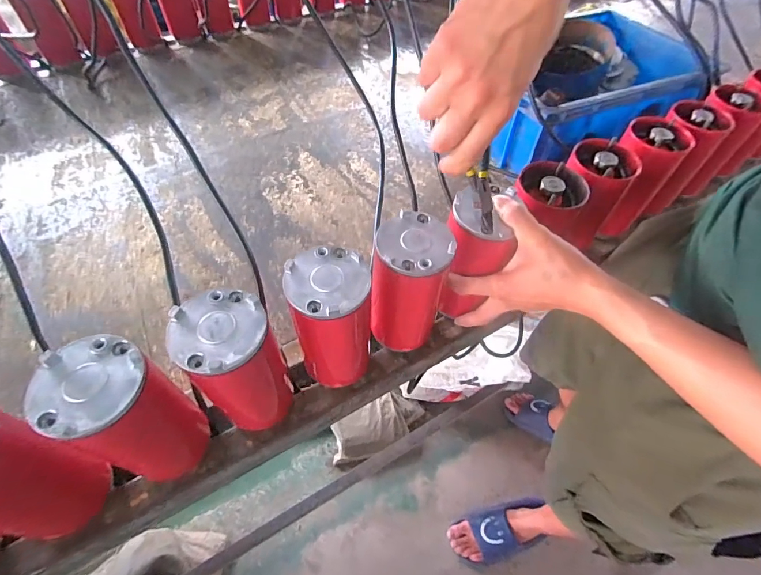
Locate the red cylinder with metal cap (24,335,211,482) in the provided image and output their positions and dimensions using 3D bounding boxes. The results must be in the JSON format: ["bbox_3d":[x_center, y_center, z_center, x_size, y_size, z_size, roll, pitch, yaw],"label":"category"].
[{"bbox_3d":[-0.212,0.120,0.351,0.072,0.182,0.071,1,53,-1],"label":"red cylinder with metal cap"}]

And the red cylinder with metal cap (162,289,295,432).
[{"bbox_3d":[-0.129,0.085,0.379,0.071,0.180,0.071,1,53,-1],"label":"red cylinder with metal cap"}]

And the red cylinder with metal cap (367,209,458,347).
[{"bbox_3d":[0.031,0.003,0.435,0.077,0.168,0.082,0,53,-1],"label":"red cylinder with metal cap"}]

